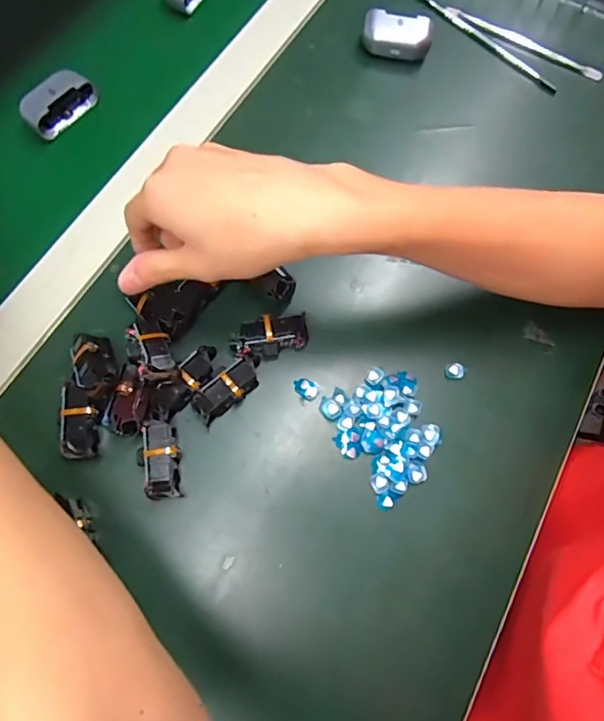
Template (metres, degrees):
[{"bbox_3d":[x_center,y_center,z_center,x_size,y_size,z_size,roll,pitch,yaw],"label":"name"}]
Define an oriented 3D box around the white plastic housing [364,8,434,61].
[{"bbox_3d":[0.083,-0.283,0.433,0.058,0.026,0.027,9,72,1],"label":"white plastic housing"}]

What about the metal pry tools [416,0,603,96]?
[{"bbox_3d":[0.182,-0.284,0.452,0.177,0.013,0.043,28,73,7],"label":"metal pry tools"}]

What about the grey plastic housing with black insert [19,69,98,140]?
[{"bbox_3d":[-0.196,-0.208,0.397,0.058,0.028,0.022,-43,78,-14],"label":"grey plastic housing with black insert"}]

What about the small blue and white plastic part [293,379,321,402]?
[{"bbox_3d":[0.003,0.019,0.340,0.019,0.005,0.013,30,73,7],"label":"small blue and white plastic part"}]

